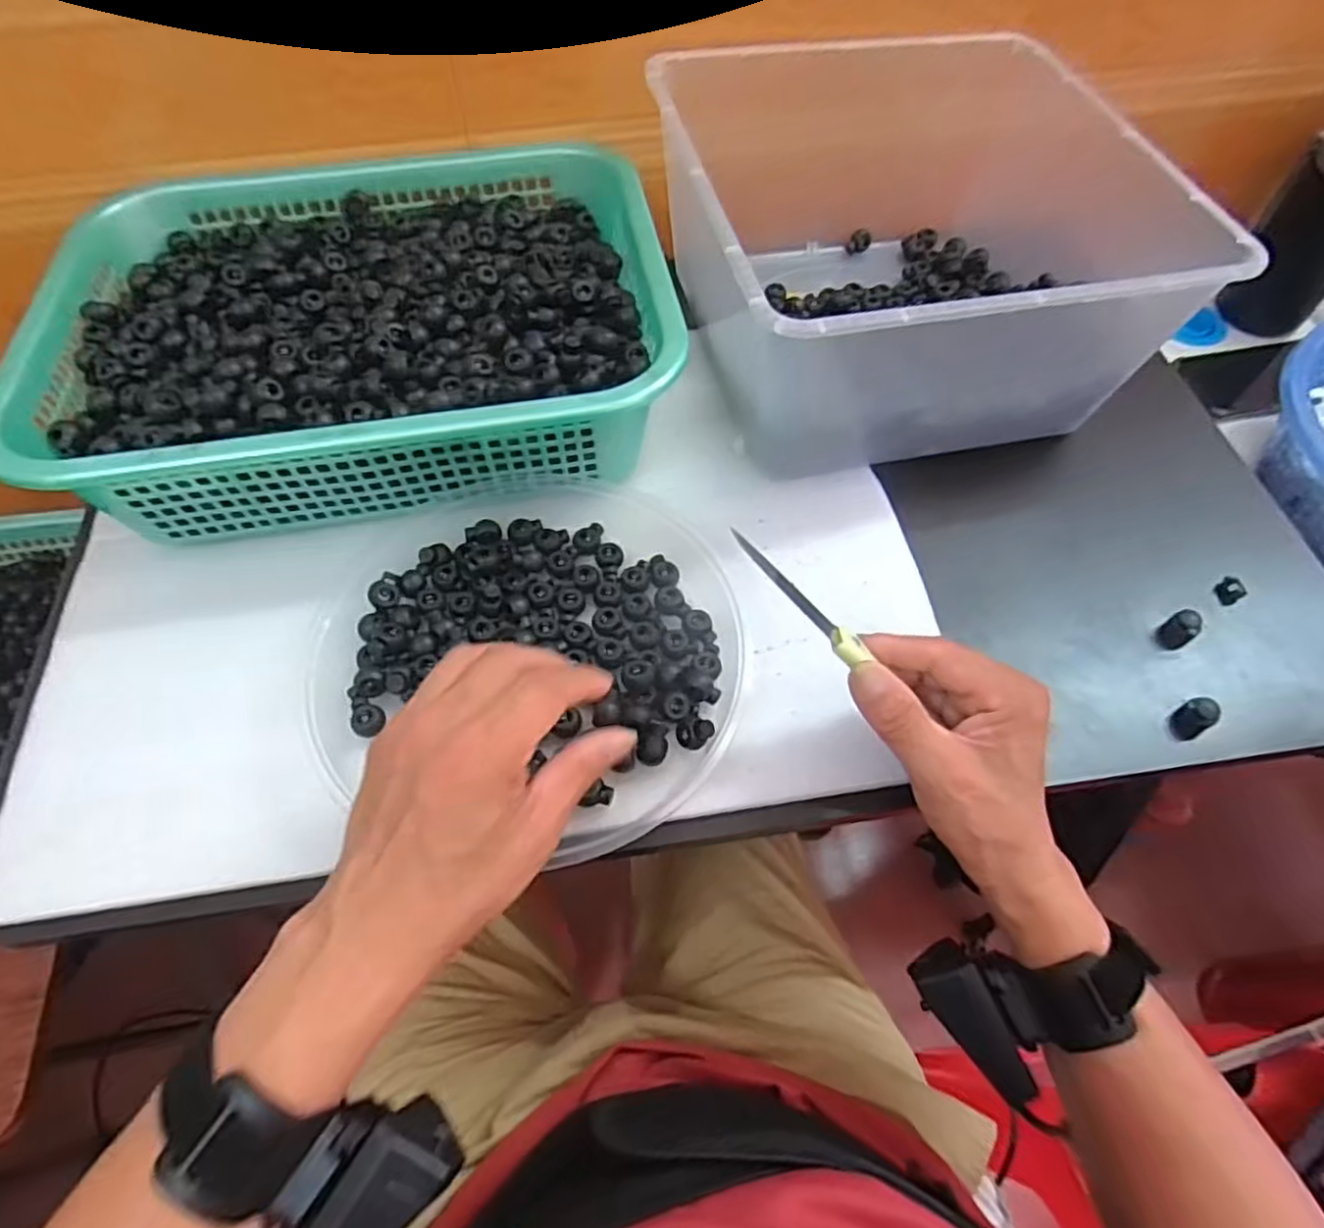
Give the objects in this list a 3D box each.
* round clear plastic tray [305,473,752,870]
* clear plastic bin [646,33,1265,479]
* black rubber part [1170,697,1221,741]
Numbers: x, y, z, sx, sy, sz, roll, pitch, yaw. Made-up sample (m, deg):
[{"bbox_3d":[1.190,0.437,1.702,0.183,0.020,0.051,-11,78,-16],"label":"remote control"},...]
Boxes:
[{"bbox_3d":[-0.074,0.021,0.419,0.238,0.027,0.227,0,59,1],"label":"round clear plastic tray"},{"bbox_3d":[0.162,-0.252,0.511,0.289,0.140,0.306,-10,60,-5],"label":"clear plastic bin"},{"bbox_3d":[0.297,0.057,0.410,0.016,0.022,0.017,-22,61,-12],"label":"black rubber part"}]

